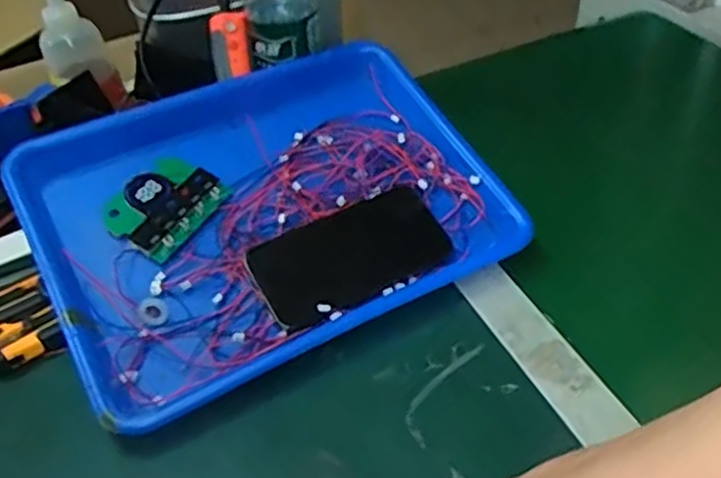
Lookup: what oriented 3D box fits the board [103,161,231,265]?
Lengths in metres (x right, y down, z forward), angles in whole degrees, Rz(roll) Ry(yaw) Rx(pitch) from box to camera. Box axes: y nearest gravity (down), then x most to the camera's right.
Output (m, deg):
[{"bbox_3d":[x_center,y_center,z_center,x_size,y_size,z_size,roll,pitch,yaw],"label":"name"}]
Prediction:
[{"bbox_3d":[-0.149,-0.025,0.567,0.067,0.010,0.081,34,63,8],"label":"board"}]

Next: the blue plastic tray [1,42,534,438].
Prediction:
[{"bbox_3d":[-0.064,-0.022,0.561,0.332,0.038,0.240,-24,60,-19],"label":"blue plastic tray"}]

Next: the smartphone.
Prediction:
[{"bbox_3d":[-0.007,0.009,0.551,0.142,0.014,0.083,-25,46,-21],"label":"smartphone"}]

